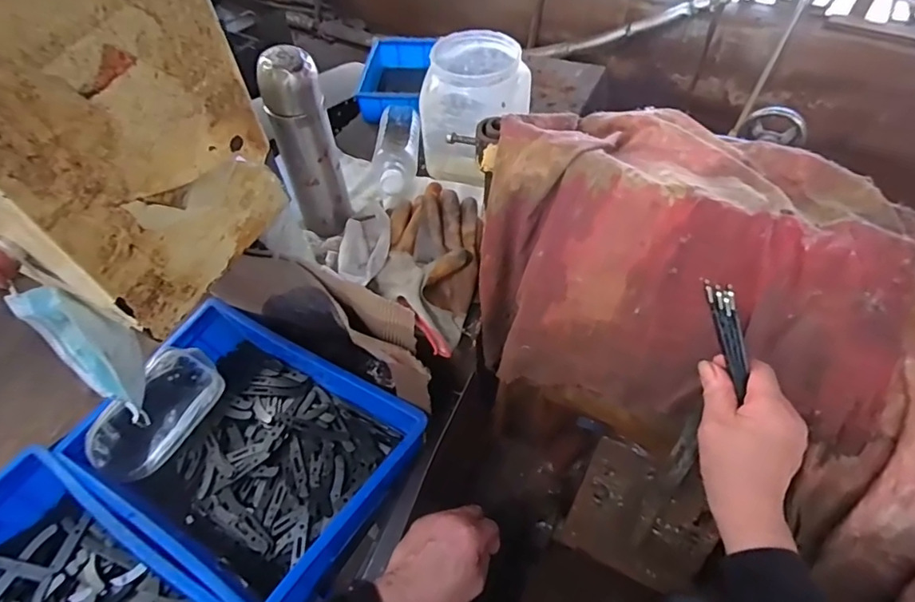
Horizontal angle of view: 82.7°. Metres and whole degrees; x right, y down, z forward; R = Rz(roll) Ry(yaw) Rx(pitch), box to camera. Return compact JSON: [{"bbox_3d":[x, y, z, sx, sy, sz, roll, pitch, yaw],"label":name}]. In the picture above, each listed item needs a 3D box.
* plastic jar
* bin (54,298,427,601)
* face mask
[{"bbox_3d":[0.030,-0.277,0.751,0.130,0.166,0.137,-1,55,2],"label":"plastic jar"},{"bbox_3d":[-0.284,0.198,0.733,0.407,0.112,0.315,26,60,20],"label":"bin"},{"bbox_3d":[-0.355,0.053,0.523,0.085,0.162,0.062,29,61,21],"label":"face mask"}]

